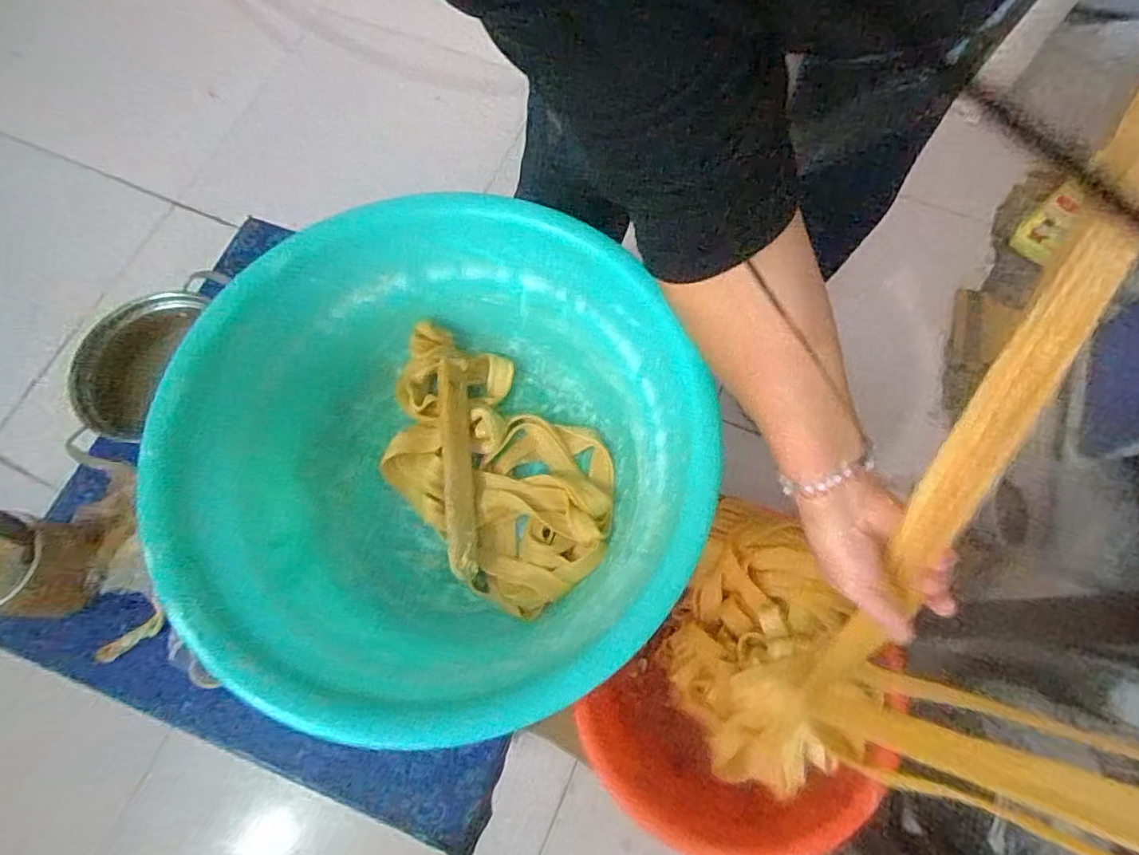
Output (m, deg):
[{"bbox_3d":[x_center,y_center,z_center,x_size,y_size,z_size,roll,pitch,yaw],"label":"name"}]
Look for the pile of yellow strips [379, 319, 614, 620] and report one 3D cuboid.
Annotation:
[{"bbox_3d":[-0.075,0.030,0.590,0.181,0.039,0.287,-39,75,-10],"label":"pile of yellow strips"}]

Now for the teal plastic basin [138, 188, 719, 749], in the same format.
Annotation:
[{"bbox_3d":[-0.097,0.021,0.527,0.402,0.176,0.397,-1,72,2],"label":"teal plastic basin"}]

